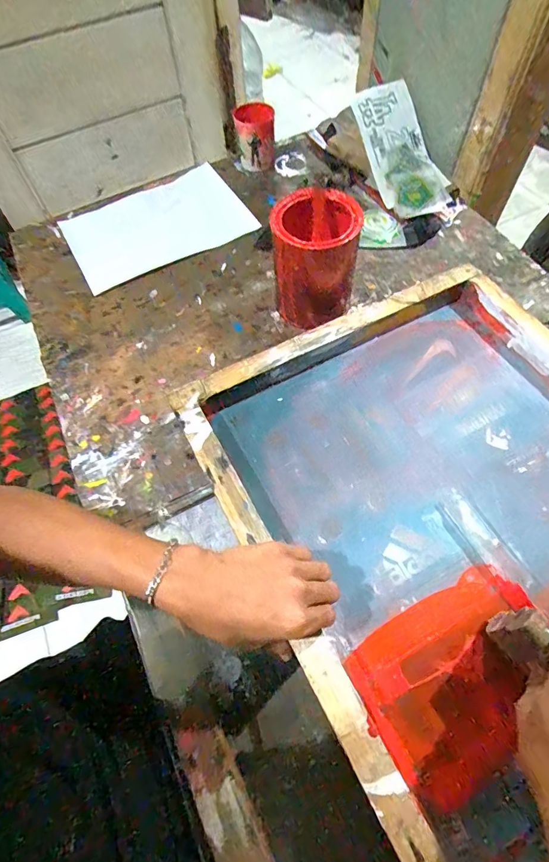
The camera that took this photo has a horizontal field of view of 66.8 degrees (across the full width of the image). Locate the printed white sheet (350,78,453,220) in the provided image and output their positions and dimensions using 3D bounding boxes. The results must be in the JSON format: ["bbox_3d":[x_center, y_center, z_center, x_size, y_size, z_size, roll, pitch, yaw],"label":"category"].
[{"bbox_3d":[0.217,-0.480,0.709,0.120,0.055,0.254,-14,80,-6],"label":"printed white sheet"}]

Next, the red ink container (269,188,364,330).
[{"bbox_3d":[0.053,-0.228,0.554,0.107,0.127,0.106,7,62,6],"label":"red ink container"}]

